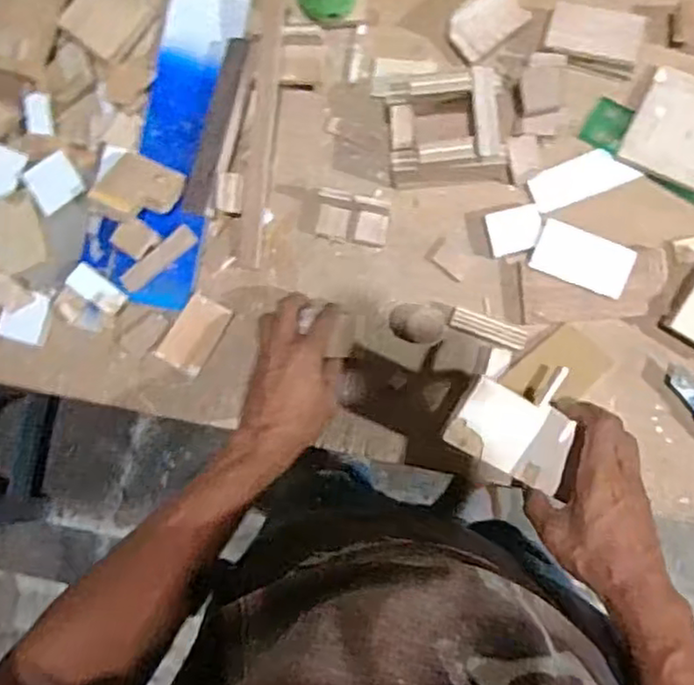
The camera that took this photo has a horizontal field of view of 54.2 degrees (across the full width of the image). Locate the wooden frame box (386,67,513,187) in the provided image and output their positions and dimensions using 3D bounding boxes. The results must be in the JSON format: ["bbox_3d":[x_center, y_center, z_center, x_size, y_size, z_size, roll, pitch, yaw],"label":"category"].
[{"bbox_3d":[0.087,-0.188,0.595,0.107,0.065,0.086,-3,87,6],"label":"wooden frame box"}]

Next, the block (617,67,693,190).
[{"bbox_3d":[0.303,-0.186,0.605,0.096,0.014,0.093,24,89,6],"label":"block"}]

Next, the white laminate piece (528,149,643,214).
[{"bbox_3d":[0.215,-0.149,0.622,0.091,0.008,0.040,-23,85,4],"label":"white laminate piece"}]

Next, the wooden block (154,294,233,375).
[{"bbox_3d":[-0.143,-0.008,0.635,0.043,0.007,0.071,31,101,-12],"label":"wooden block"}]

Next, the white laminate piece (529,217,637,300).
[{"bbox_3d":[0.209,-0.074,0.600,0.083,0.004,0.045,23,96,5],"label":"white laminate piece"}]

